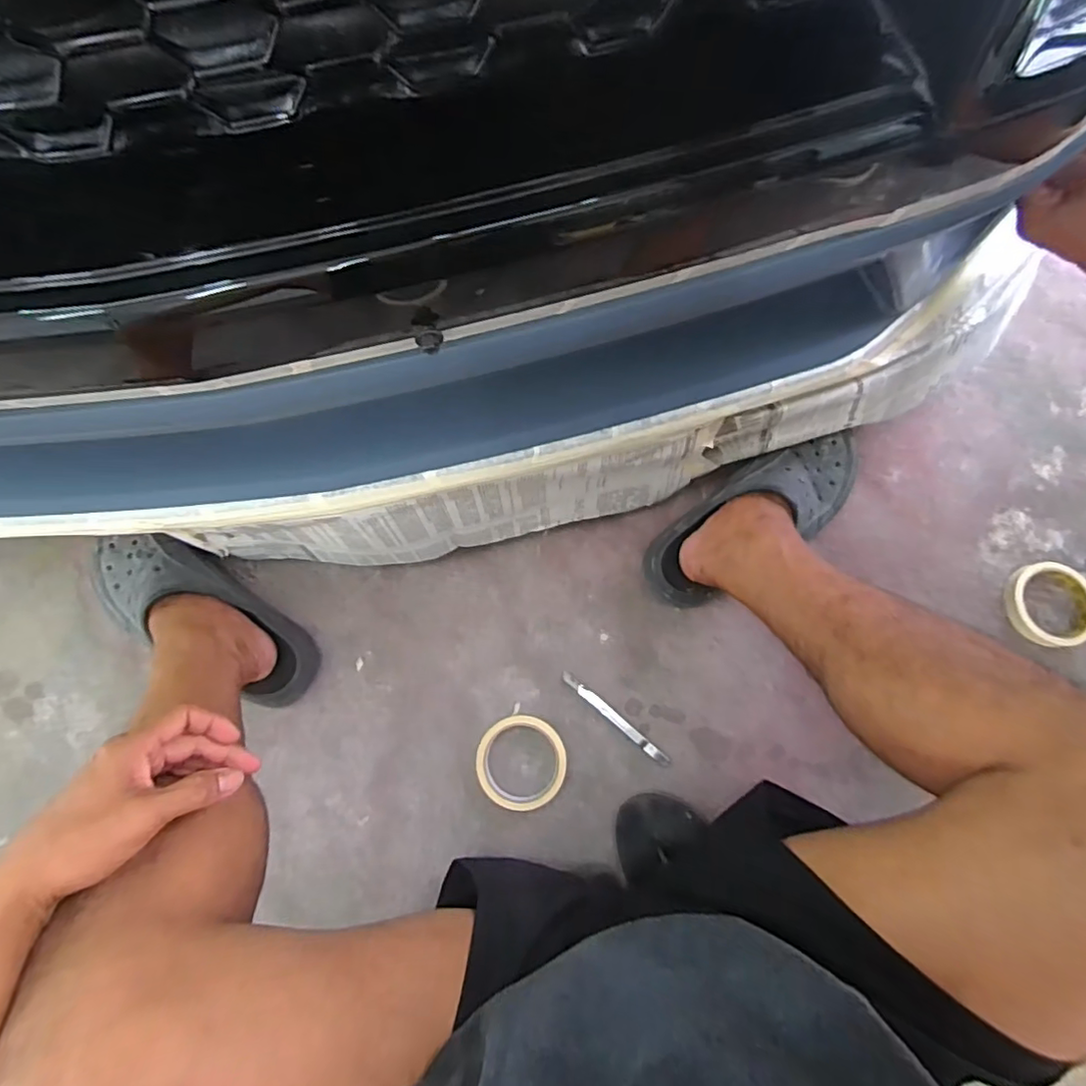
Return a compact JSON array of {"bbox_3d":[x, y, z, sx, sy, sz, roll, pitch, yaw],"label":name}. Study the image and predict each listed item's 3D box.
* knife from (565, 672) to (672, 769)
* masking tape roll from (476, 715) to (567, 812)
[{"bbox_3d":[0.080,0.197,0.645,0.147,0.010,0.013,39,81,7],"label":"knife"},{"bbox_3d":[-0.023,0.238,0.630,0.097,0.024,0.094,0,79,0],"label":"masking tape roll"}]

